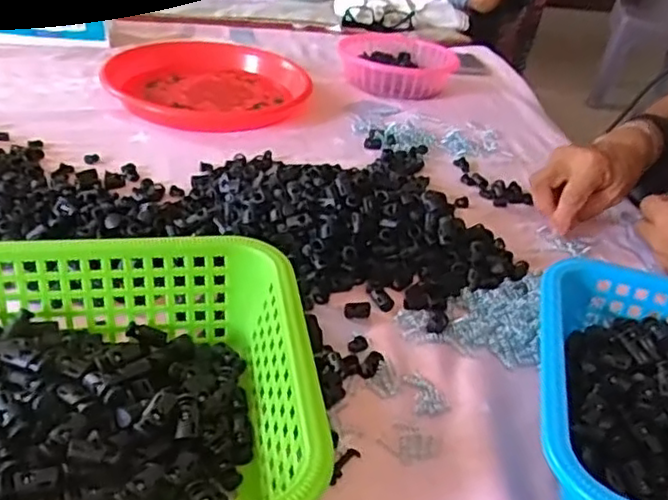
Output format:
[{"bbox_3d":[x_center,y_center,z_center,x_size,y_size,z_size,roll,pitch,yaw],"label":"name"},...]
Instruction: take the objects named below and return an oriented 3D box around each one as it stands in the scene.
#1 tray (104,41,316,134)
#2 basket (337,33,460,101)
[{"bbox_3d":[-0.175,-0.227,0.852,0.222,0.034,0.233,5,34,-4],"label":"tray"},{"bbox_3d":[0.087,-0.274,0.965,0.165,0.041,0.164,28,39,27],"label":"basket"}]

